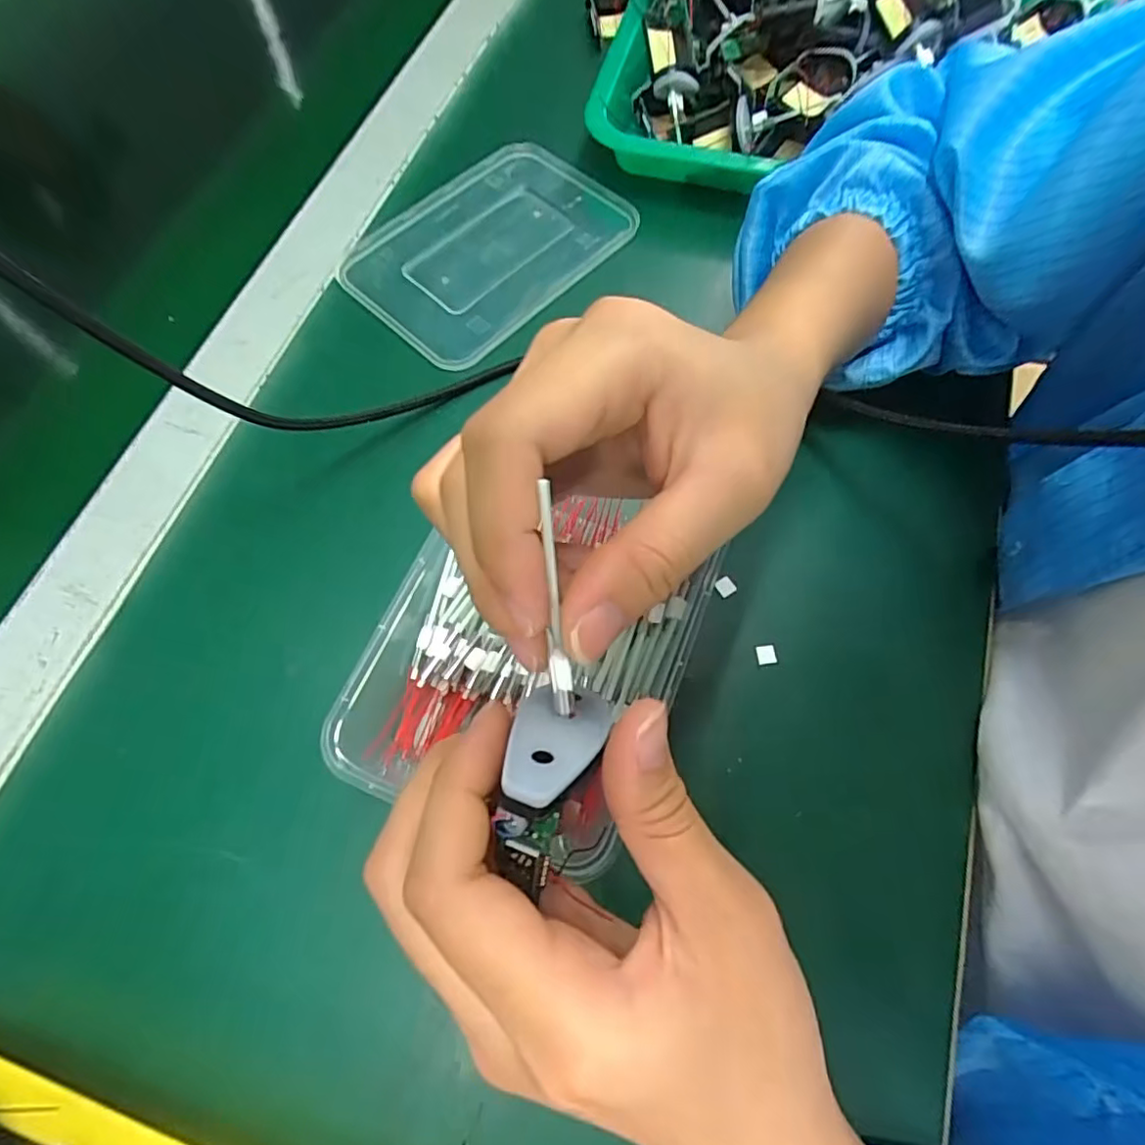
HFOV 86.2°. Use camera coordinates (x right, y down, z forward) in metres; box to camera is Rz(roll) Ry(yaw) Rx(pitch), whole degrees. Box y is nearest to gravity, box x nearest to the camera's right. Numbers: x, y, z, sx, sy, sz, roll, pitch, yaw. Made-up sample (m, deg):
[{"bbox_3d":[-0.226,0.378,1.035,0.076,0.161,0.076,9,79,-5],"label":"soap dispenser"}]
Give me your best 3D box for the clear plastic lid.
[{"bbox_3d":[-0.050,-0.203,0.377,0.119,0.010,0.168,42,75,15],"label":"clear plastic lid"}]

